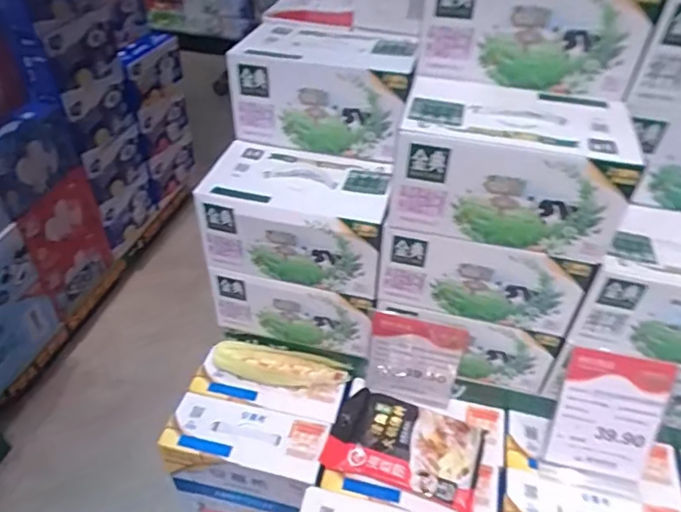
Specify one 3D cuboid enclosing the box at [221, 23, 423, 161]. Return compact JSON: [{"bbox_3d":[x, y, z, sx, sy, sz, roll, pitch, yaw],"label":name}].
[{"bbox_3d":[-0.025,-0.312,0.986,0.300,0.157,0.230,13,40,10],"label":"box"}]

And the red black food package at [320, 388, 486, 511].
[{"bbox_3d":[0.110,0.311,0.902,0.245,0.043,0.166,17,41,13],"label":"red black food package"}]

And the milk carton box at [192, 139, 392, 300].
[{"bbox_3d":[-0.068,-0.066,0.916,0.297,0.158,0.195,13,40,9],"label":"milk carton box"}]

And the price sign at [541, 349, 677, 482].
[{"bbox_3d":[0.418,0.253,0.849,0.149,0.208,0.010,11,16,10],"label":"price sign"}]

